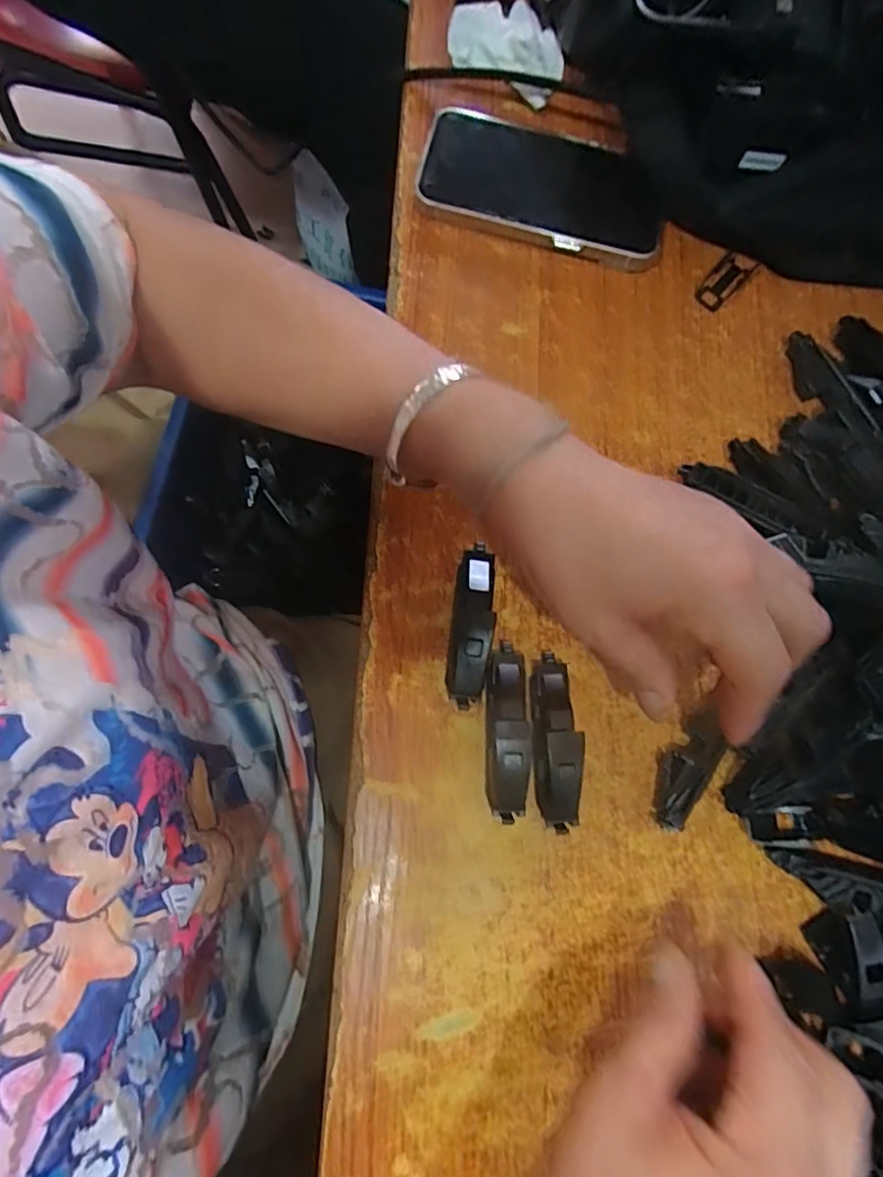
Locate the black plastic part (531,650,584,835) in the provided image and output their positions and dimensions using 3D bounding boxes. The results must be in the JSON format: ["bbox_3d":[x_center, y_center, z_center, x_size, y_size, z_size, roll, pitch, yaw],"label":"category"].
[{"bbox_3d":[0.054,0.072,0.271,0.020,0.025,0.081,-2,77,-6],"label":"black plastic part"}]

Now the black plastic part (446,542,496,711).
[{"bbox_3d":[0.015,0.017,0.280,0.019,0.020,0.080,8,77,-3],"label":"black plastic part"}]

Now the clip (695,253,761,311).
[{"bbox_3d":[0.175,-0.189,0.348,0.019,0.004,0.048,42,77,5],"label":"clip"}]

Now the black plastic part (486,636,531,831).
[{"bbox_3d":[0.032,0.066,0.269,0.021,0.022,0.081,1,77,-5],"label":"black plastic part"}]

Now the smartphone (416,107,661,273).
[{"bbox_3d":[0.064,-0.244,0.340,0.146,0.013,0.077,15,76,-2],"label":"smartphone"}]

